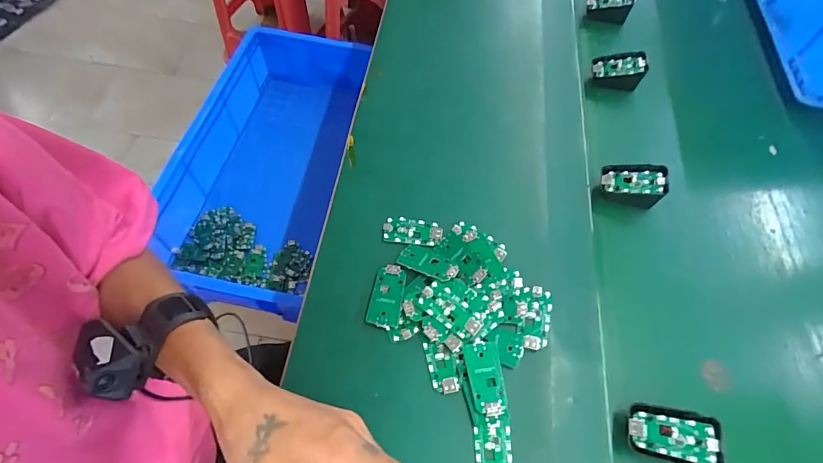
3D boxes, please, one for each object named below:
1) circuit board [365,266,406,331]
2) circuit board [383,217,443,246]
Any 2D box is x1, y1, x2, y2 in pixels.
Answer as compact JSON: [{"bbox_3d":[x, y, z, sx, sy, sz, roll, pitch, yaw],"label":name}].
[{"bbox_3d":[-0.024,0.065,0.430,0.032,0.007,0.062,11,61,4],"label":"circuit board"},{"bbox_3d":[0.002,0.000,0.471,0.064,0.004,0.031,4,59,5],"label":"circuit board"}]

